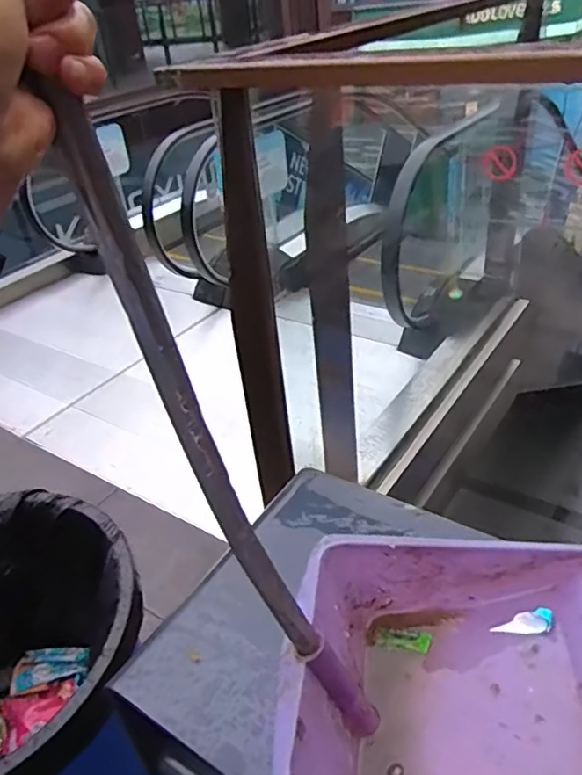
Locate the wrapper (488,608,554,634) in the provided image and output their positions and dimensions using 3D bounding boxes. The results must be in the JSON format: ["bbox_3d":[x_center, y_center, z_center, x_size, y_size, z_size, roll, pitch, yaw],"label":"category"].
[{"bbox_3d":[0.196,0.201,0.506,0.053,0.007,0.018,-28,25,30],"label":"wrapper"}]

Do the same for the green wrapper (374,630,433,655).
[{"bbox_3d":[0.100,0.226,0.533,0.048,0.009,0.017,4,36,13],"label":"green wrapper"}]

